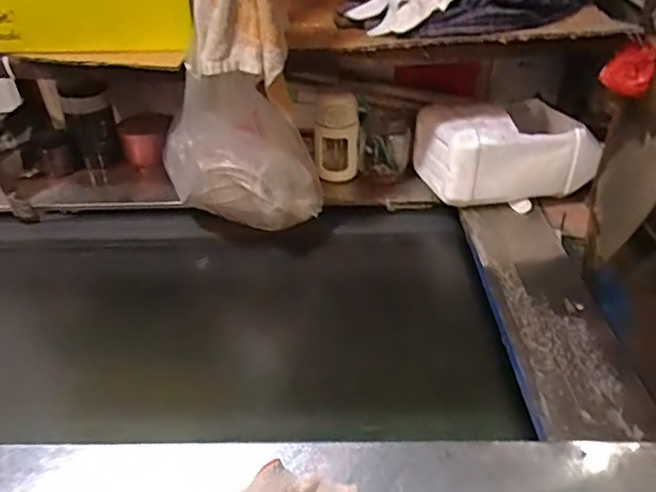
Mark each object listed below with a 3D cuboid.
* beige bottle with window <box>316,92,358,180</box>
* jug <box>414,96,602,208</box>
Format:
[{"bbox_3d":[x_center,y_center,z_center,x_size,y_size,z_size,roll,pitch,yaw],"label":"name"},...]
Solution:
[{"bbox_3d":[0.015,-0.180,1.027,0.075,0.153,0.043,-1,37,-1],"label":"beige bottle with window"},{"bbox_3d":[0.298,-0.163,1.009,0.270,0.139,0.179,-11,38,-13],"label":"jug"}]

